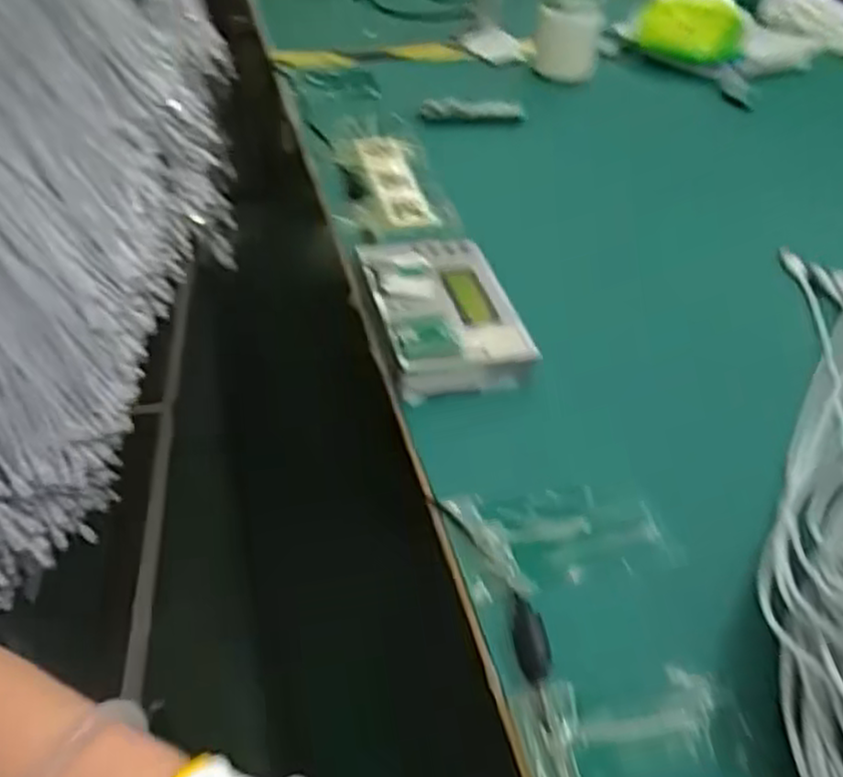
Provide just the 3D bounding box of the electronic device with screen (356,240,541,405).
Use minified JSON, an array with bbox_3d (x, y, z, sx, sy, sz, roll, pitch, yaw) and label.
[{"bbox_3d":[0.015,-0.058,0.528,0.102,0.033,0.148,-8,45,-13],"label":"electronic device with screen"}]

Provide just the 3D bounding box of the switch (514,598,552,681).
[{"bbox_3d":[0.055,0.125,0.359,0.017,0.006,0.041,1,44,-4],"label":"switch"}]

